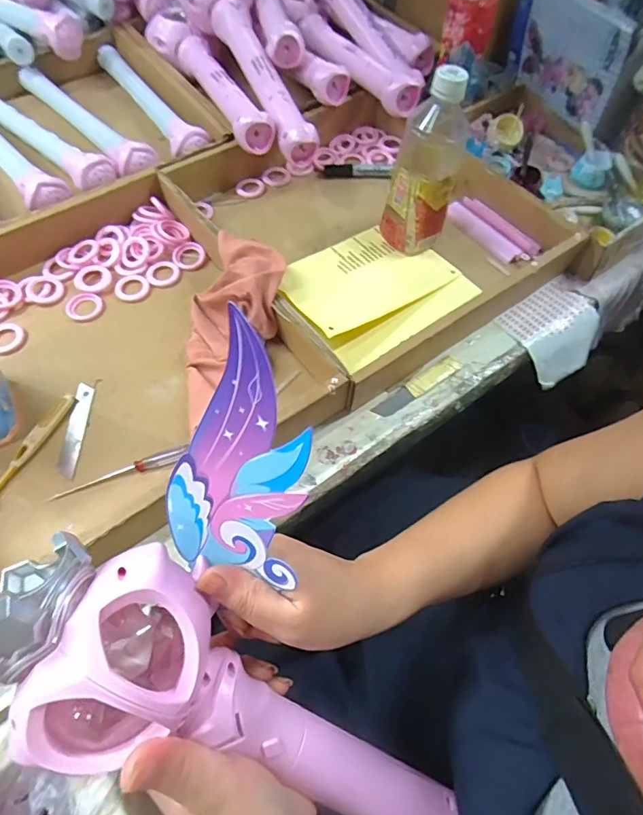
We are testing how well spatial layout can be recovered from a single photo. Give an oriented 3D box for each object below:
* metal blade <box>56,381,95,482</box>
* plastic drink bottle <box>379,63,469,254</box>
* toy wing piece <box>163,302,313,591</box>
[{"bbox_3d":[-0.234,0.020,0.457,0.017,0.004,0.097,-1,61,-3],"label":"metal blade"},{"bbox_3d":[0.115,-0.263,0.526,0.071,0.182,0.080,14,62,5],"label":"plastic drink bottle"},{"bbox_3d":[-0.041,0.027,0.221,0.068,0.144,0.008,18,35,12],"label":"toy wing piece"}]

